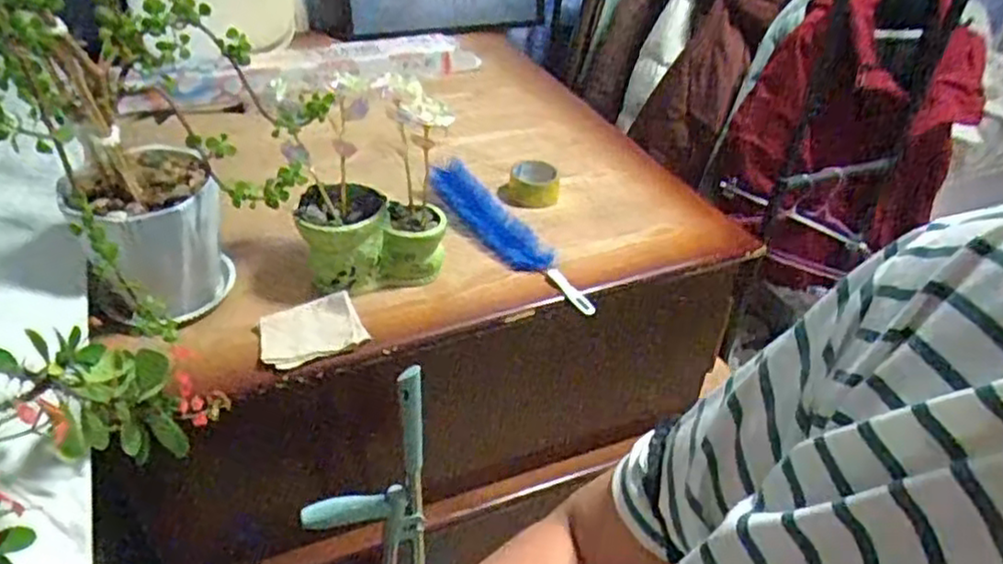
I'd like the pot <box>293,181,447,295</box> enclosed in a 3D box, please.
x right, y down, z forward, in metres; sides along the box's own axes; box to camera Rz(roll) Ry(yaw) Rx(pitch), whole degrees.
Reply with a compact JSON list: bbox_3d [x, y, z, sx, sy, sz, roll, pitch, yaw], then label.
[{"bbox_3d":[-0.179,-0.061,1.022,0.201,0.122,0.095,-5,38,-12],"label":"pot"}]

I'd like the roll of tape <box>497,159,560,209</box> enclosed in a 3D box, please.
[{"bbox_3d":[0.050,-0.169,1.231,0.098,0.047,0.095,9,38,7],"label":"roll of tape"}]

